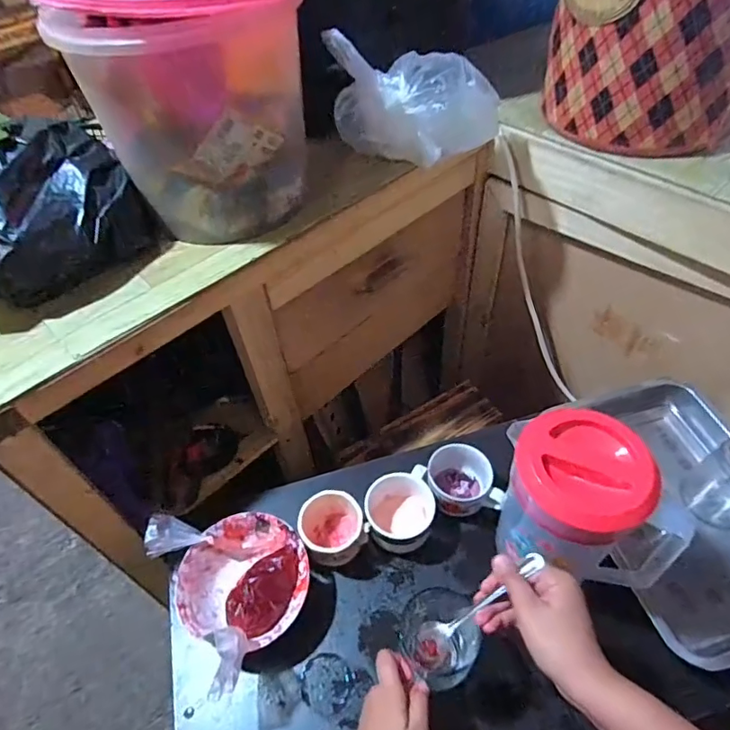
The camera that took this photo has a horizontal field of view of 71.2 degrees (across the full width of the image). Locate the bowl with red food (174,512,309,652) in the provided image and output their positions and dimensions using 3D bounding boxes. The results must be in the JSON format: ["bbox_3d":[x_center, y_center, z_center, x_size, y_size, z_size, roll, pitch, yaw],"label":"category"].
[{"bbox_3d":[-0.143,0.263,0.626,0.152,0.062,0.139,-3,51,3],"label":"bowl with red food"}]

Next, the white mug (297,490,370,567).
[{"bbox_3d":[-0.046,0.205,0.649,0.089,0.084,0.075,35,62,28],"label":"white mug"}]

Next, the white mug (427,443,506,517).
[{"bbox_3d":[0.128,0.156,0.687,0.084,0.052,0.098,-9,51,-2],"label":"white mug"}]

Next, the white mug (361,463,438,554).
[{"bbox_3d":[0.048,0.190,0.661,0.088,0.066,0.092,-12,51,-4],"label":"white mug"}]

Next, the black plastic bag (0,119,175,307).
[{"bbox_3d":[-0.363,-0.165,0.569,0.153,0.131,0.219,36,63,29],"label":"black plastic bag"}]

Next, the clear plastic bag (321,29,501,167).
[{"bbox_3d":[0.071,-0.338,0.659,0.220,0.126,0.112,-4,51,2],"label":"clear plastic bag"}]

